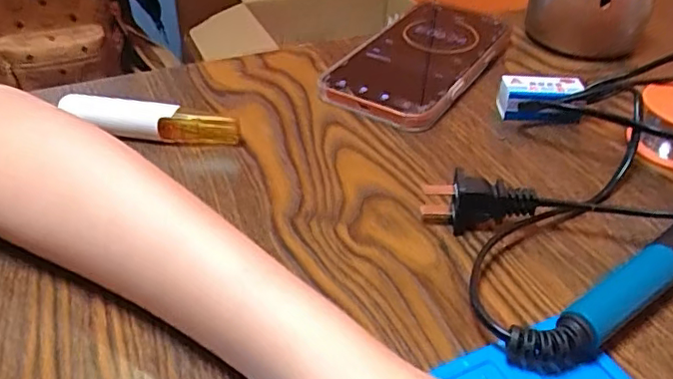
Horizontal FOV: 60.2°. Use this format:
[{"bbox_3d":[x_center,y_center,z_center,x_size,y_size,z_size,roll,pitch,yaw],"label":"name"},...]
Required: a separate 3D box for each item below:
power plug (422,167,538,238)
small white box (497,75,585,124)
[{"bbox_3d":[0.068,0.008,0.277,0.051,0.027,0.014,7,39,6],"label":"power plug"},{"bbox_3d":[0.127,-0.056,0.363,0.052,0.022,0.021,3,39,1],"label":"small white box"}]

